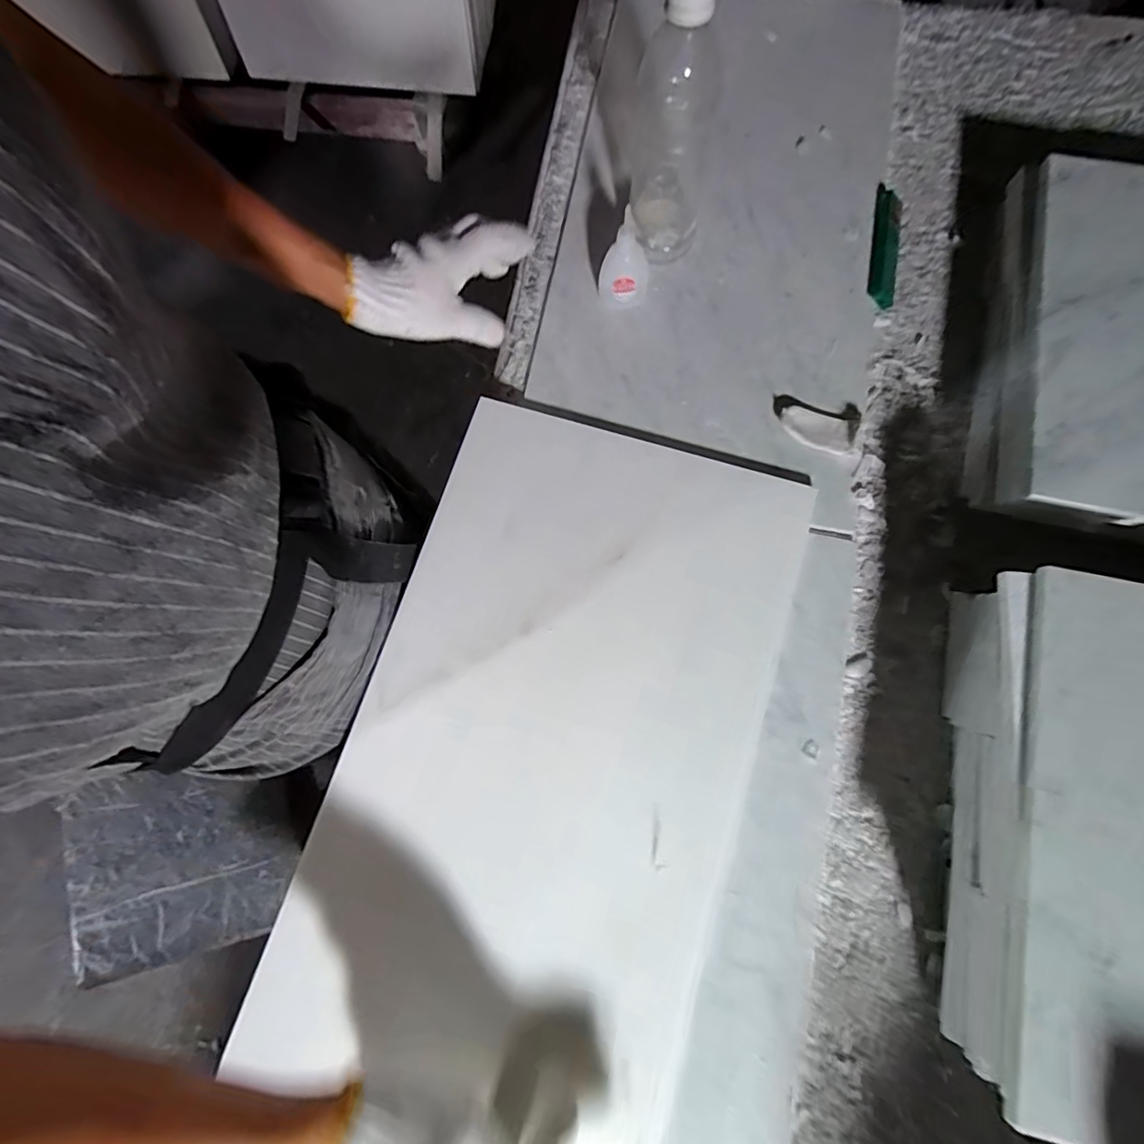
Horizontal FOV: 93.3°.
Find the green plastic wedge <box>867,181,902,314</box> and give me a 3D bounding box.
[{"bbox_3d":[0.299,-0.313,0.515,0.024,0.013,0.133,12,76,6],"label":"green plastic wedge"}]

